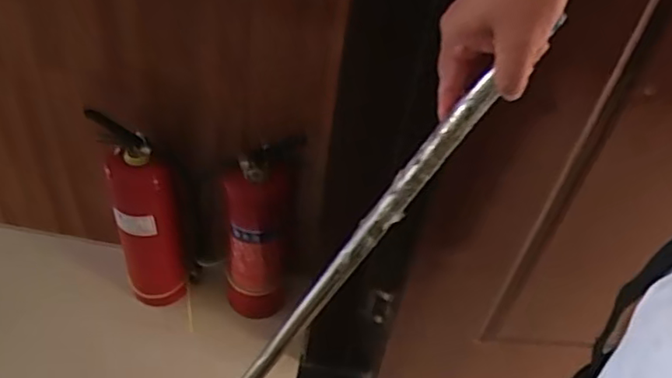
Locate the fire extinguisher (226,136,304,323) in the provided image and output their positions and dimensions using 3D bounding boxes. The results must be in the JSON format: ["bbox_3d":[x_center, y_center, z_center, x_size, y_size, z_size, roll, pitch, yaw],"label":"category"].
[{"bbox_3d":[-0.155,0.106,1.252,0.124,0.480,0.100,4,47,-4],"label":"fire extinguisher"}]

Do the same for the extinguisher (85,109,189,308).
[{"bbox_3d":[-0.387,0.060,1.269,0.124,0.440,0.141,-20,53,-24],"label":"extinguisher"}]

